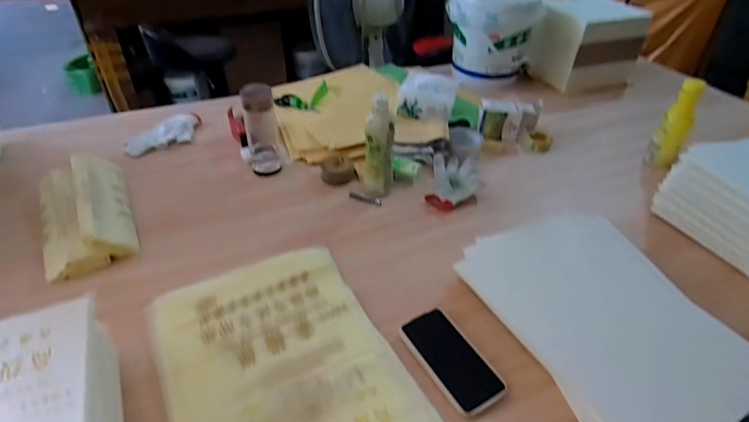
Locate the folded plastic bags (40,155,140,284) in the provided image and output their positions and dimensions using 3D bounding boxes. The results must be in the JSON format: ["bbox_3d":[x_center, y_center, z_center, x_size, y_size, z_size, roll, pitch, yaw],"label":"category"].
[{"bbox_3d":[-0.566,-0.004,0.889,0.153,0.067,0.304,-18,43,-23],"label":"folded plastic bags"}]

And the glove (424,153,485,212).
[{"bbox_3d":[0.178,-0.066,0.998,0.110,0.022,0.196,10,40,10],"label":"glove"}]

